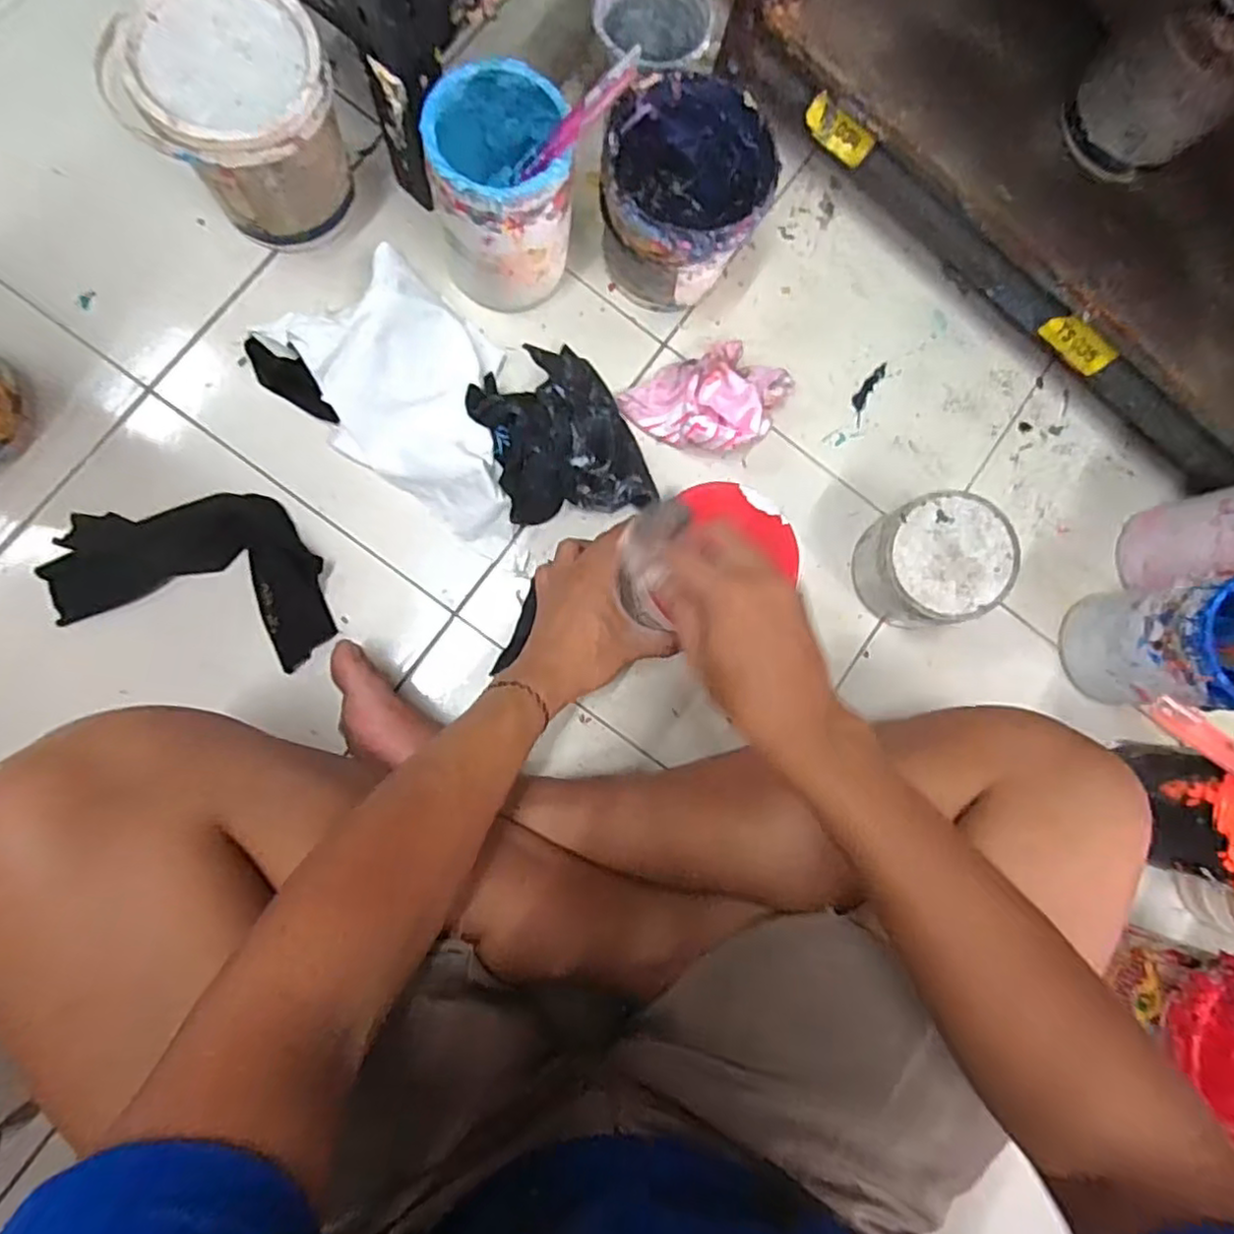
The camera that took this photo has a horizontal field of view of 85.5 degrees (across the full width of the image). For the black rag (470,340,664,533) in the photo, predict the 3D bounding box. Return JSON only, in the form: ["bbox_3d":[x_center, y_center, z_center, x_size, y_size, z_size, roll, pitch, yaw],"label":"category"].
[{"bbox_3d":[-0.043,-0.144,0.545,0.120,0.049,0.133,-21,88,-9],"label":"black rag"}]

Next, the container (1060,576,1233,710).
[{"bbox_3d":[0.457,0.024,0.548,0.095,0.142,0.098,1,85,-7],"label":"container"}]

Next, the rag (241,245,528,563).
[{"bbox_3d":[-0.157,-0.182,0.525,0.243,0.063,0.150,34,82,-3],"label":"rag"}]

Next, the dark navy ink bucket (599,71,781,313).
[{"bbox_3d":[0.047,-0.326,0.537,0.121,0.121,0.126,1,85,-7],"label":"dark navy ink bucket"}]

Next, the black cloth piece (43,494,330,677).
[{"bbox_3d":[-0.321,-0.039,0.513,0.203,0.023,0.118,13,83,-6],"label":"black cloth piece"}]

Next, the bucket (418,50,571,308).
[{"bbox_3d":[-0.087,-0.319,0.512,0.101,0.142,0.110,-13,87,-8],"label":"bucket"}]

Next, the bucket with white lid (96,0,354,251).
[{"bbox_3d":[-0.269,-0.357,0.493,0.128,0.127,0.131,1,85,-7],"label":"bucket with white lid"}]

